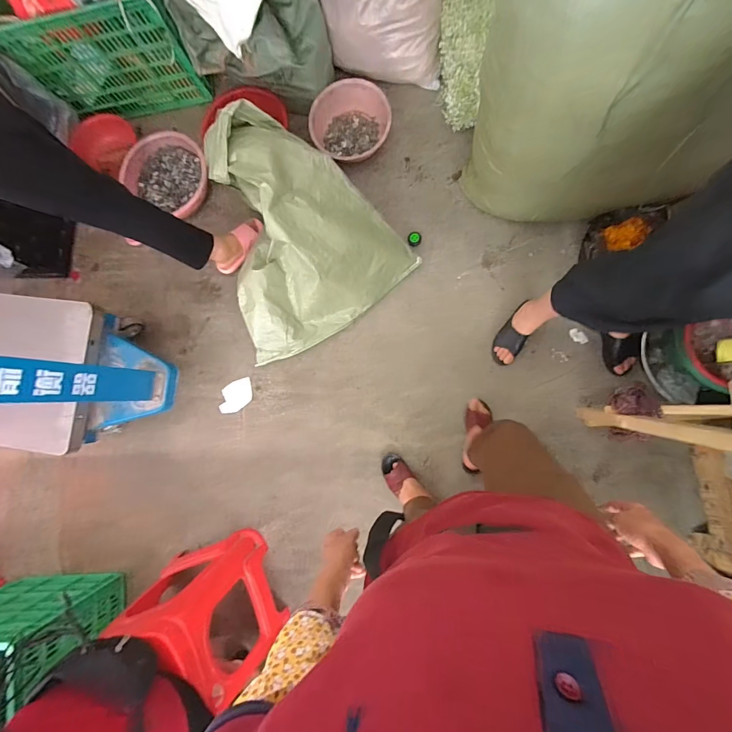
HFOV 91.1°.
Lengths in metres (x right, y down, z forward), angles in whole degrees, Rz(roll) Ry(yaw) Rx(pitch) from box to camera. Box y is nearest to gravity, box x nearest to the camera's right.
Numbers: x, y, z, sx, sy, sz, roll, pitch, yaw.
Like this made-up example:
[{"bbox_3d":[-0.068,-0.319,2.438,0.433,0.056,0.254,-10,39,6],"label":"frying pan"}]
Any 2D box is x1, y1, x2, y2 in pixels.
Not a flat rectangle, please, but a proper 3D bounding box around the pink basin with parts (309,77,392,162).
[{"bbox_3d":[-0.059,-0.908,1.338,0.287,0.092,0.298,-1,84,8],"label":"pink basin with parts"}]

